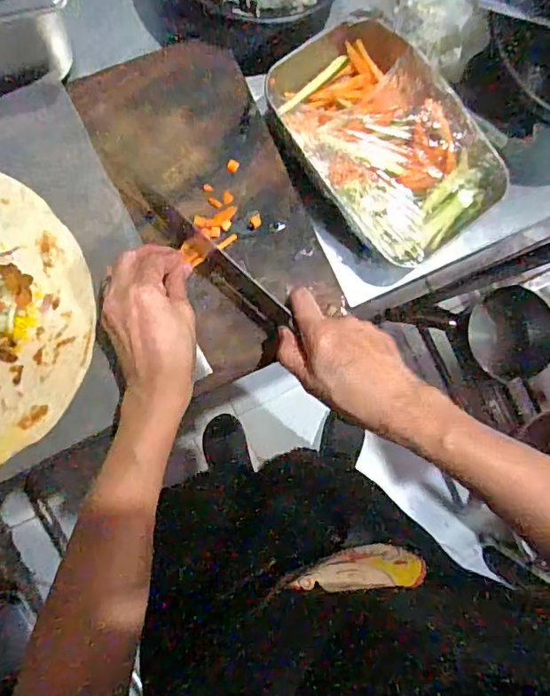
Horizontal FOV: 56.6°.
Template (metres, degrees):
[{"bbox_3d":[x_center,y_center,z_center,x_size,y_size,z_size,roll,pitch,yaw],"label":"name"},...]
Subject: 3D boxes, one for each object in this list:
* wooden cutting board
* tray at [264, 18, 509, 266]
[{"bbox_3d":[-0.054,-0.130,0.460,0.146,0.012,0.300,-25,90,-7],"label":"wooden cutting board"},{"bbox_3d":[0.102,-0.197,0.487,0.160,0.047,0.232,-35,91,-7],"label":"tray"}]

